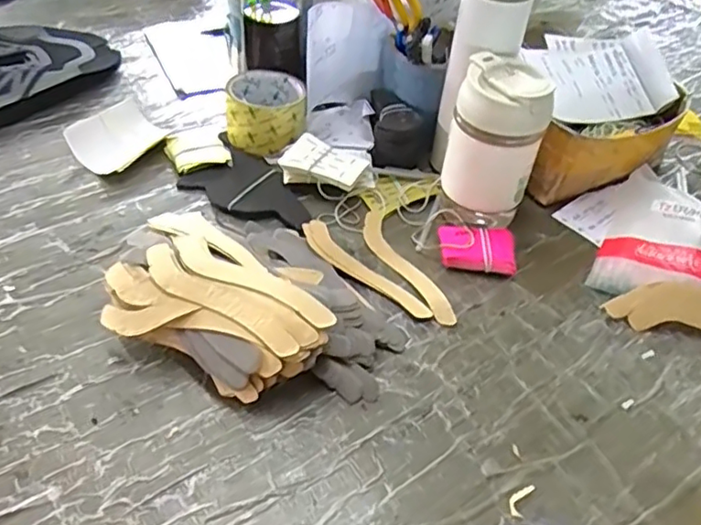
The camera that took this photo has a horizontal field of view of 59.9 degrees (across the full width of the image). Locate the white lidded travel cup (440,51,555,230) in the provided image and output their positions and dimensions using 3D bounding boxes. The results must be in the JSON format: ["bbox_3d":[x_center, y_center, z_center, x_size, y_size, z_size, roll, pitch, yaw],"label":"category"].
[{"bbox_3d":[0.134,-0.106,0.578,0.077,0.155,0.070,17,46,12],"label":"white lidded travel cup"}]

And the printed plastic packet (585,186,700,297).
[{"bbox_3d":[0.310,-0.023,0.593,0.105,0.045,0.168,27,49,21],"label":"printed plastic packet"}]

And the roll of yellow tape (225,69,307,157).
[{"bbox_3d":[-0.097,-0.170,0.693,0.090,0.059,0.098,-4,45,-9],"label":"roll of yellow tape"}]

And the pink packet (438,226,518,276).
[{"bbox_3d":[0.122,-0.012,0.584,0.072,0.020,0.050,4,45,-1],"label":"pink packet"}]

